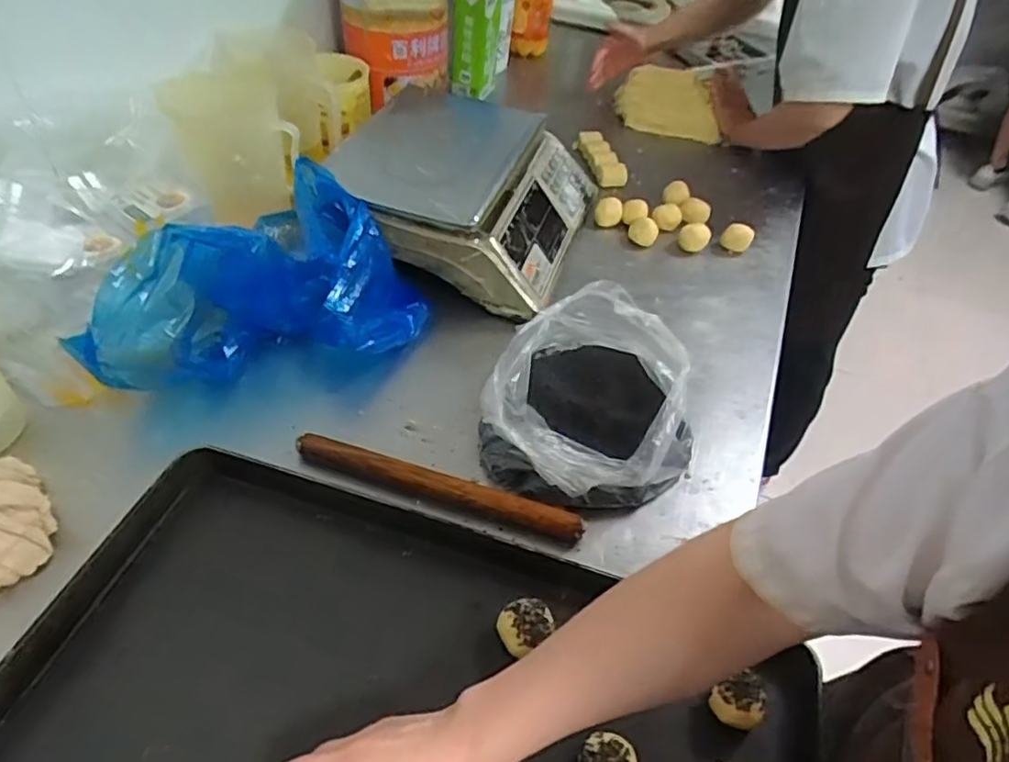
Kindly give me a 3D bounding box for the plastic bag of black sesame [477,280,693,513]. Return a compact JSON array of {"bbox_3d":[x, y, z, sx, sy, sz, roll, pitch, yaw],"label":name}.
[{"bbox_3d":[0.101,0.019,0.681,0.214,0.097,0.267,21,48,13],"label":"plastic bag of black sesame"}]

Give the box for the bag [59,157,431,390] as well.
[{"bbox_3d":[-0.270,-0.118,0.727,0.357,0.157,0.212,-9,48,-15],"label":"bag"}]

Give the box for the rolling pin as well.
[{"bbox_3d":[-0.066,0.103,0.627,0.287,0.029,0.022,15,47,8],"label":"rolling pin"}]

